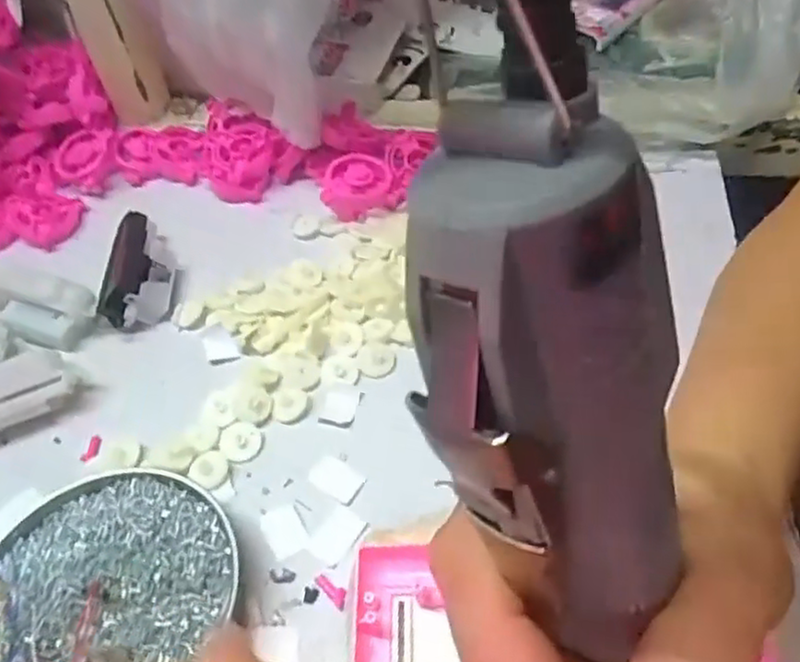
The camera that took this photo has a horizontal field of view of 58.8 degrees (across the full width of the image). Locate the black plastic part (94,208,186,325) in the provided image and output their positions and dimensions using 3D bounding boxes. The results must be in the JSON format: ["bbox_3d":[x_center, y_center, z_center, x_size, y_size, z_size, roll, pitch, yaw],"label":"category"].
[{"bbox_3d":[-0.182,-0.045,0.501,0.046,0.029,0.098,-10,49,-1],"label":"black plastic part"}]

